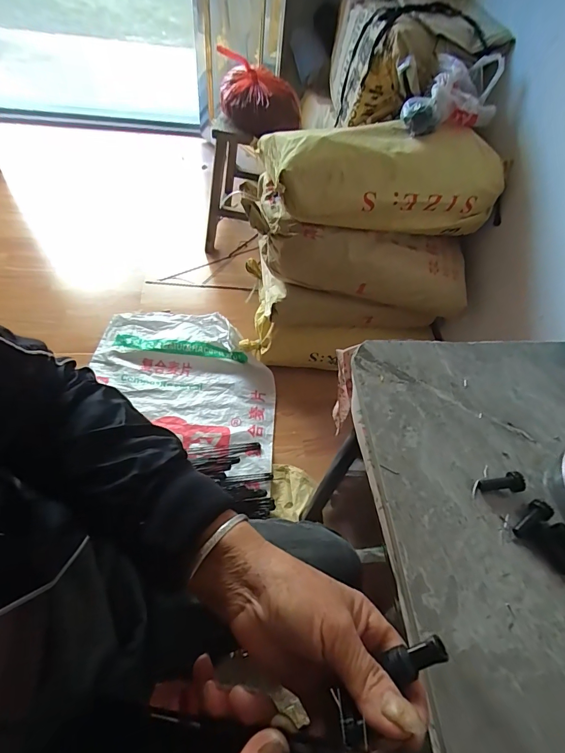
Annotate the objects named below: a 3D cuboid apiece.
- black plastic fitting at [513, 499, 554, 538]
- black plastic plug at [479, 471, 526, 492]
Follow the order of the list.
[{"bbox_3d":[0.215,0.122,0.330,0.038,0.014,0.018,-19,60,-19],"label":"black plastic fitting"},{"bbox_3d":[0.199,0.099,0.347,0.039,0.016,0.017,-7,57,-9],"label":"black plastic plug"}]

